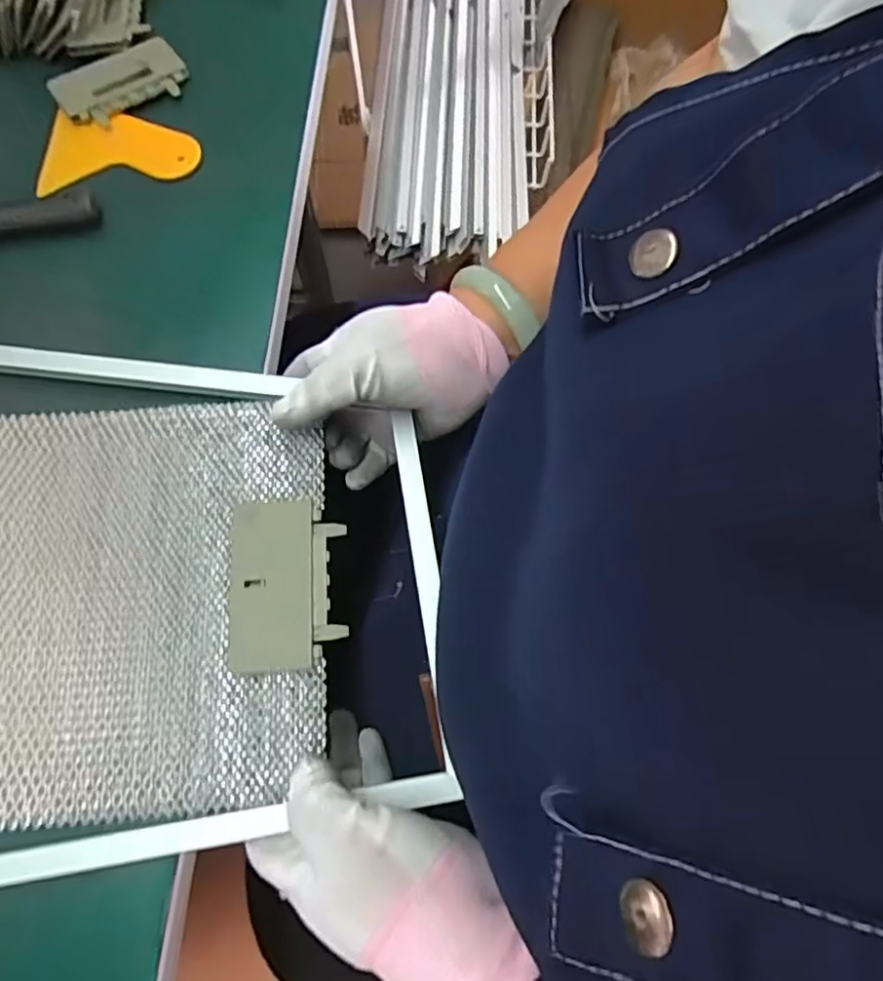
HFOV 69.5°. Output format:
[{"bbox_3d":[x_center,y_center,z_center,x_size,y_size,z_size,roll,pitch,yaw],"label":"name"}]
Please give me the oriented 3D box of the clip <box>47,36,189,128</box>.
[{"bbox_3d":[-0.218,-0.278,0.432,0.084,0.007,0.051,-32,73,-12],"label":"clip"}]

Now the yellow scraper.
[{"bbox_3d":[-0.212,-0.224,0.422,0.103,0.012,0.054,0,70,-1],"label":"yellow scraper"}]

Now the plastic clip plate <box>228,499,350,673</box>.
[{"bbox_3d":[-0.078,0.045,0.318,0.055,0.006,0.083,-3,70,-2],"label":"plastic clip plate"}]

